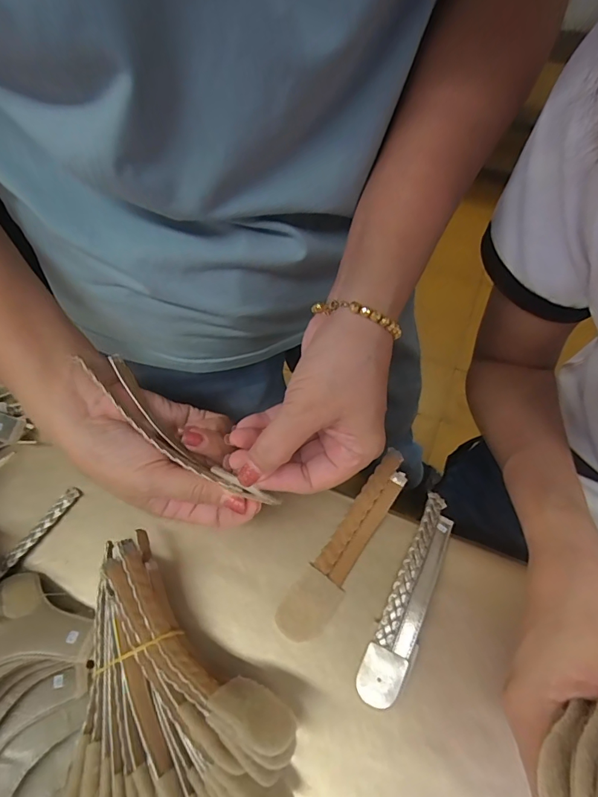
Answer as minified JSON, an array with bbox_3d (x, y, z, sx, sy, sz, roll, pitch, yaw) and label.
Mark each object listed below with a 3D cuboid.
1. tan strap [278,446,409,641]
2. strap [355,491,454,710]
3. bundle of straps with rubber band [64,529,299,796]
[{"bbox_3d":[0.036,0.106,0.316,0.031,0.037,0.145,32,63,20],"label":"tan strap"},{"bbox_3d":[0.080,0.135,0.307,0.026,0.017,0.149,24,60,15],"label":"strap"},{"bbox_3d":[-0.066,0.175,0.261,0.120,0.059,0.158,-2,57,0],"label":"bundle of straps with rubber band"}]

